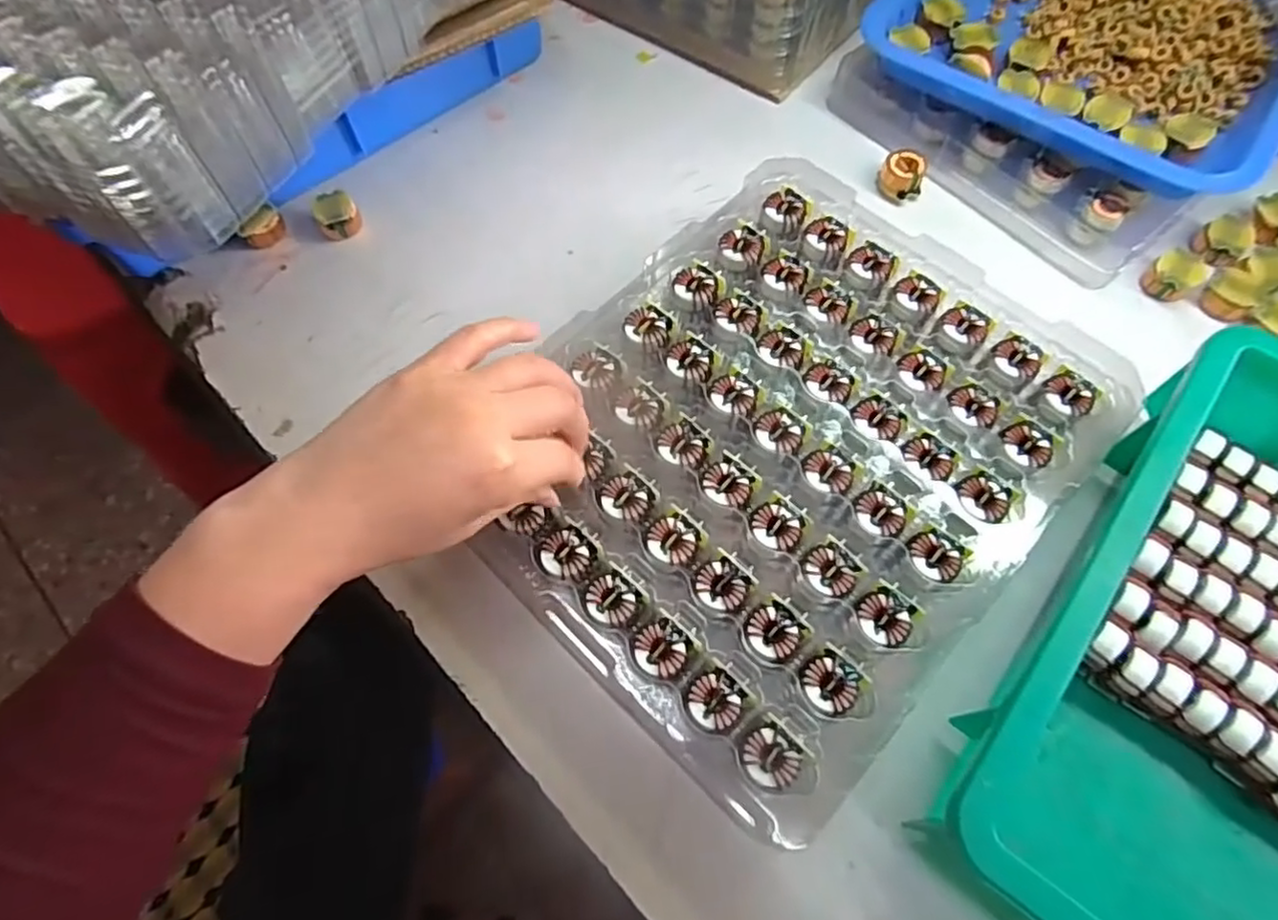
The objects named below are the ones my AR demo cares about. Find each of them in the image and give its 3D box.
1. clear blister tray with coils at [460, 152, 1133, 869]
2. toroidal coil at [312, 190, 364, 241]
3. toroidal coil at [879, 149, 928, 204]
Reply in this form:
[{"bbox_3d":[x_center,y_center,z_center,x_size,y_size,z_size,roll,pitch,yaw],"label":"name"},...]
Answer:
[{"bbox_3d":[0.079,-0.021,0.349,0.248,0.026,0.316,42,68,16],"label":"clear blister tray with coils"},{"bbox_3d":[-0.206,-0.167,0.461,0.027,0.020,0.024,-20,67,-8],"label":"toroidal coil"},{"bbox_3d":[0.181,-0.196,0.463,0.028,0.022,0.027,-1,65,1],"label":"toroidal coil"}]

